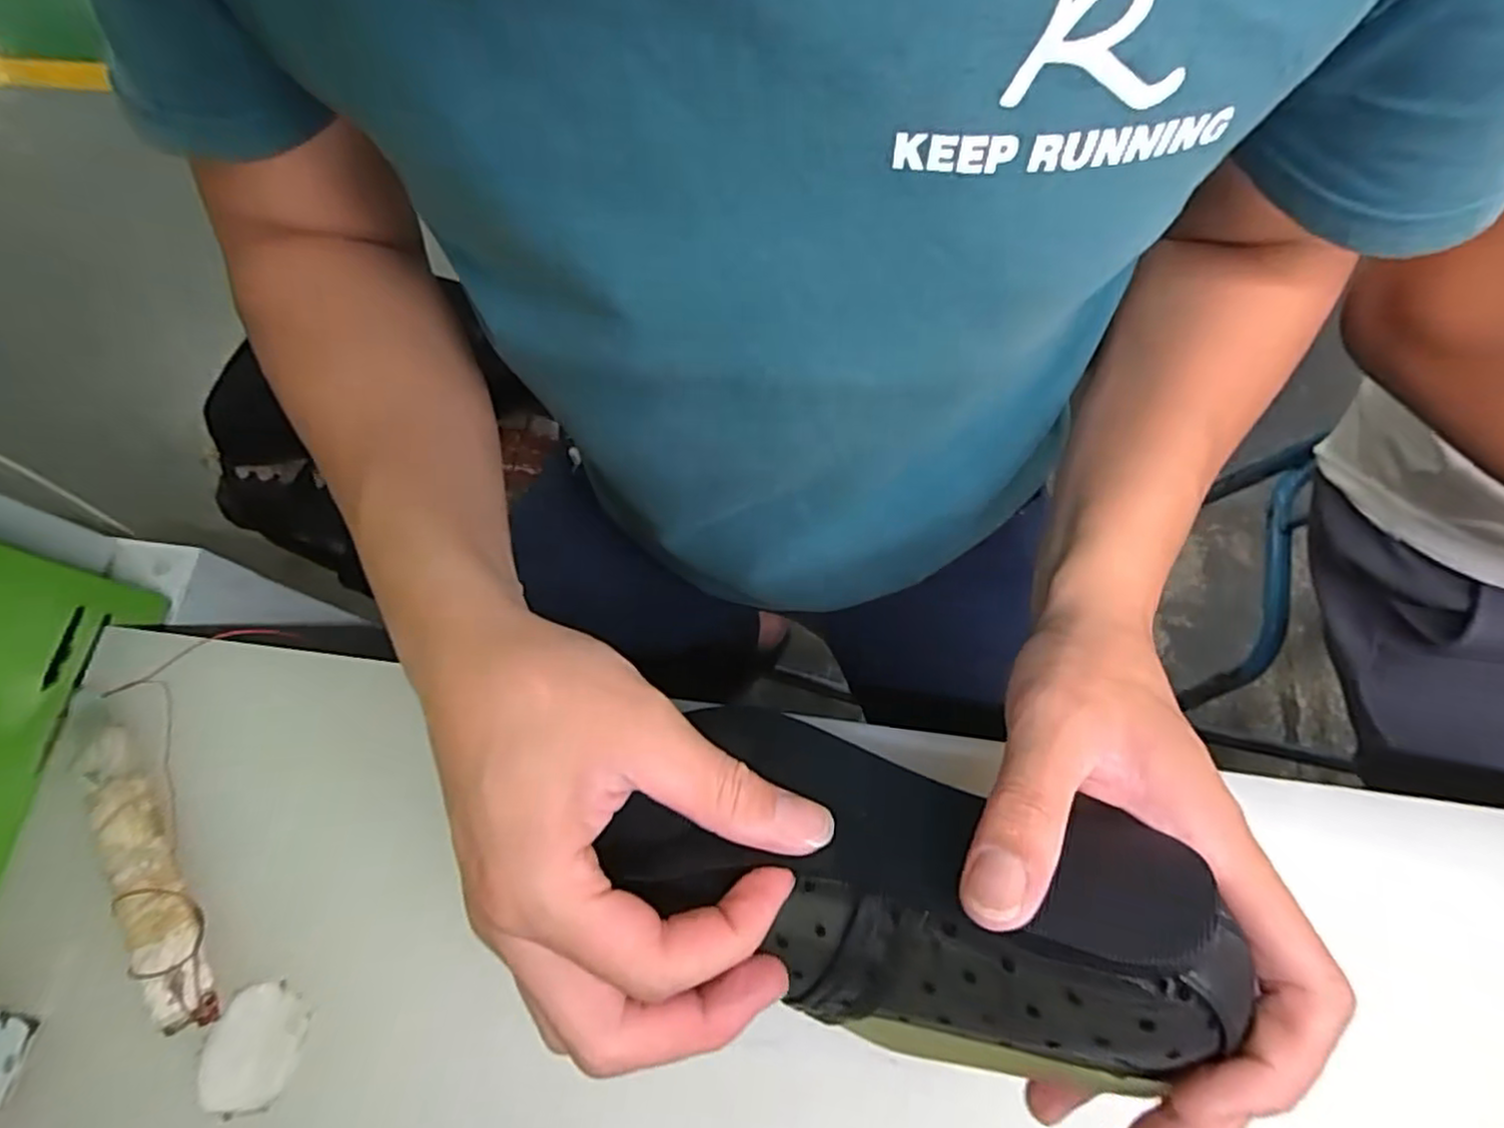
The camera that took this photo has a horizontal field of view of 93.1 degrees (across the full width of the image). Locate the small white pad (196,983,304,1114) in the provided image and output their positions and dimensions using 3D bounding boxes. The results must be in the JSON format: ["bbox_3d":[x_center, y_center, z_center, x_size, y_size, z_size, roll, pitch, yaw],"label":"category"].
[{"bbox_3d":[-0.212,0.205,0.300,0.038,0.004,0.047,25,73,12],"label":"small white pad"}]

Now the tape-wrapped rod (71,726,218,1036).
[{"bbox_3d":[-0.272,0.138,0.320,0.027,0.015,0.140,-31,71,-9],"label":"tape-wrapped rod"}]

